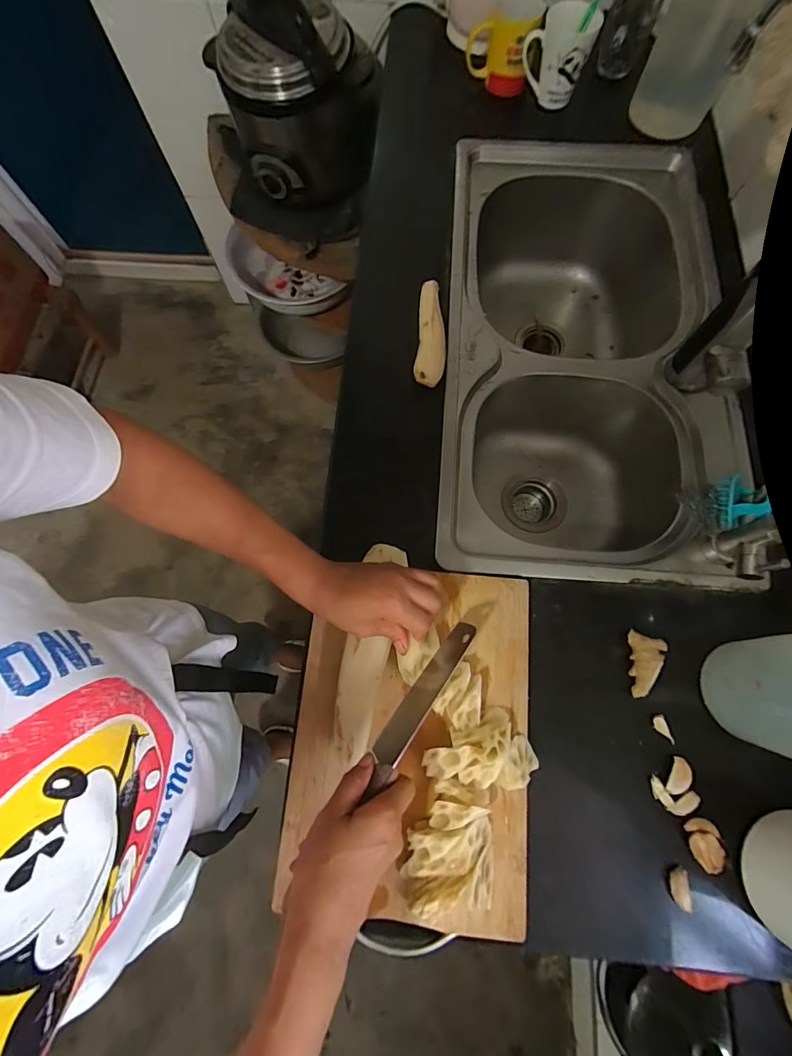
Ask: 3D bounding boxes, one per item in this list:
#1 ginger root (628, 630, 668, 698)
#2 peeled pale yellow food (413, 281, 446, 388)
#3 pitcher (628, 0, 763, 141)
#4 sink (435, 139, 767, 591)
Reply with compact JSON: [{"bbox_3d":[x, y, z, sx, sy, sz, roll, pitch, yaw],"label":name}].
[{"bbox_3d":[0.262,0.147,0.452,0.032,0.024,0.063,22,75,7],"label":"ginger root"},{"bbox_3d":[0.048,-0.262,0.573,0.039,0.040,0.157,5,74,2],"label":"peeled pale yellow food"},{"bbox_3d":[0.413,-0.672,0.555,0.111,0.252,0.145,24,76,8],"label":"pitcher"},{"bbox_3d":[0.267,-0.224,0.661,0.381,0.262,0.665,4,74,2],"label":"sink"}]

